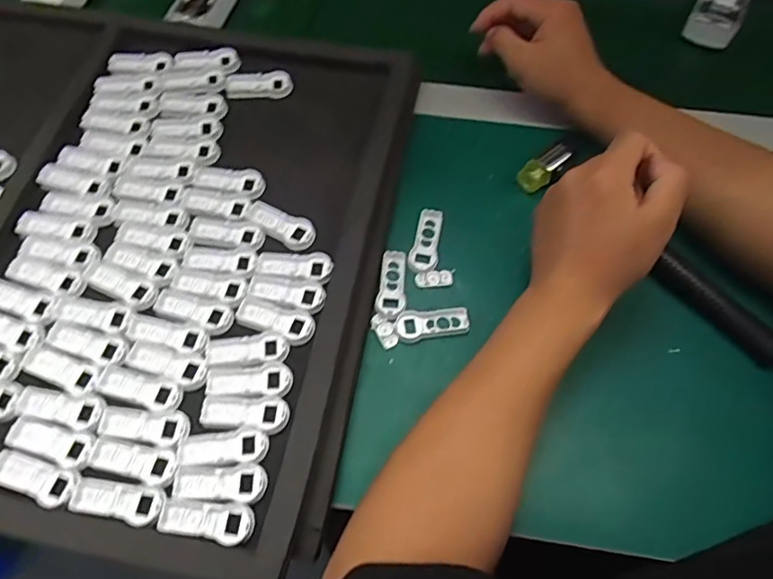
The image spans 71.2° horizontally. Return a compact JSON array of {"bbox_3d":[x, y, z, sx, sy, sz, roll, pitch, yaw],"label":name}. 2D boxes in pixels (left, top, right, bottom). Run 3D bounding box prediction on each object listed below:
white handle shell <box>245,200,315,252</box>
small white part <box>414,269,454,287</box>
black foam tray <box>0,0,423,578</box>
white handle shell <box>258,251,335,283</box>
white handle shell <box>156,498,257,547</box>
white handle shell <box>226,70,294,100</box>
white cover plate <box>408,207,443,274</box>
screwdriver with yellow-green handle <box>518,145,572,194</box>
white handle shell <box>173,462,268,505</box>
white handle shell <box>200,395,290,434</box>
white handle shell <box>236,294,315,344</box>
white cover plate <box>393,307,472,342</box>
[{"bbox_3d":[-0.082,-0.051,0.422,0.058,0.007,0.024,28,67,14],"label":"white handle shell"},{"bbox_3d":[0.039,-0.009,0.438,0.030,0.008,0.013,-9,64,-3],"label":"small white part"},{"bbox_3d":[-0.286,-0.059,0.434,0.569,0.043,0.433,10,64,6],"label":"black foam tray"},{"bbox_3d":[-0.069,-0.017,0.406,0.057,0.007,0.023,7,64,4],"label":"white handle shell"},{"bbox_3d":[-0.109,0.141,0.329,0.056,0.005,0.023,4,64,3],"label":"white handle shell"},{"bbox_3d":[-0.114,-0.183,0.485,0.059,0.015,0.022,-1,63,0],"label":"white handle shell"},{"bbox_3d":[0.034,-0.041,0.451,0.022,0.011,0.056,14,64,8],"label":"white cover plate"},{"bbox_3d":[0.139,-0.106,0.468,0.051,0.018,0.020,-34,68,-15],"label":"screwdriver with yellow-green handle"},{"bbox_3d":[-0.103,0.120,0.338,0.056,0.004,0.023,3,64,2],"label":"white handle shell"},{"bbox_3d":[-0.093,0.080,0.356,0.057,0.006,0.023,7,64,4],"label":"white handle shell"},{"bbox_3d":[-0.079,0.020,0.383,0.058,0.006,0.024,19,65,10],"label":"white handle shell"},{"bbox_3d":[0.035,0.027,0.419,0.057,0.009,0.023,-6,64,-2],"label":"white cover plate"}]

